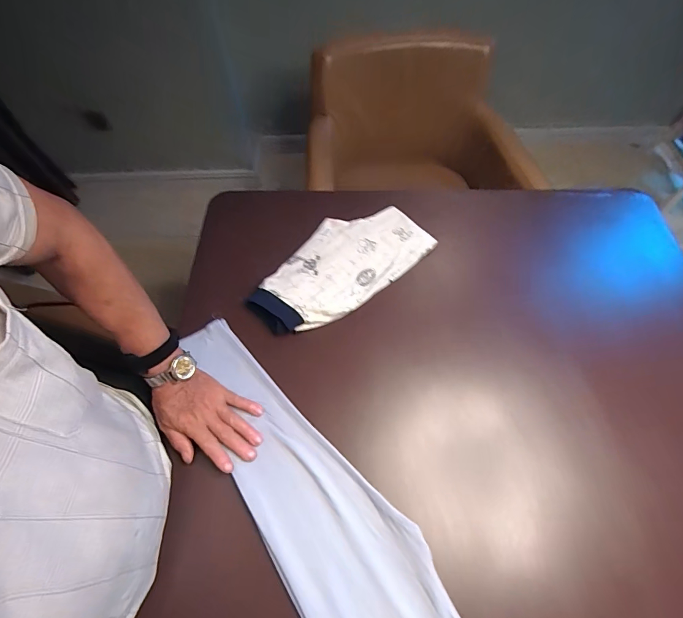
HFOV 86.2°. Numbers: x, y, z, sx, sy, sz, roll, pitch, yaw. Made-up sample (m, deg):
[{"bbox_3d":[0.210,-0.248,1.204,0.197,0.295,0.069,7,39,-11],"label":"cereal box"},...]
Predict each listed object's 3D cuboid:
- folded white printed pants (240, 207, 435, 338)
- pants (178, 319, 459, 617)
[{"bbox_3d":[-0.006,-0.089,0.693,0.347,0.038,0.181,-39,68,-19],"label":"folded white printed pants"},{"bbox_3d":[-0.034,0.278,0.504,0.165,0.030,0.677,-34,65,-17],"label":"pants"}]

